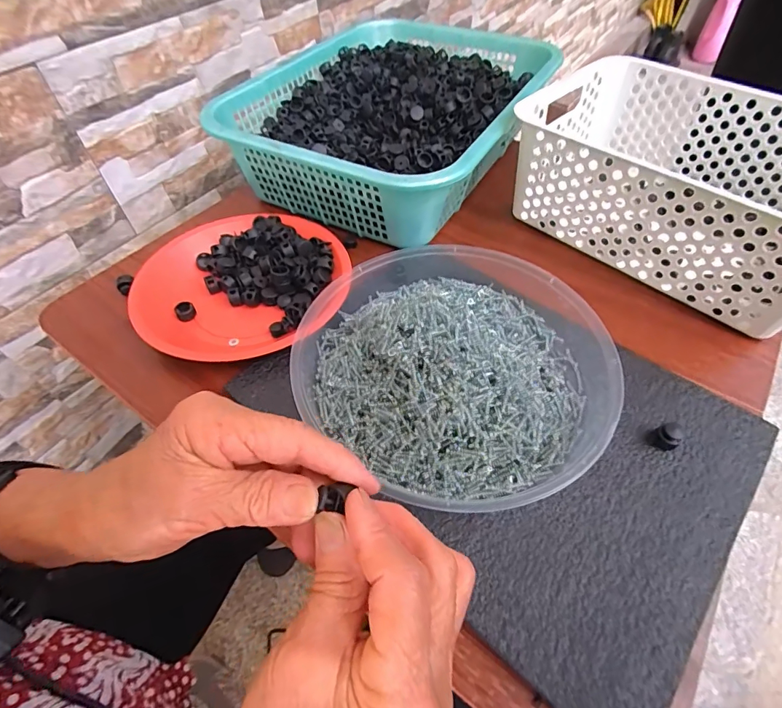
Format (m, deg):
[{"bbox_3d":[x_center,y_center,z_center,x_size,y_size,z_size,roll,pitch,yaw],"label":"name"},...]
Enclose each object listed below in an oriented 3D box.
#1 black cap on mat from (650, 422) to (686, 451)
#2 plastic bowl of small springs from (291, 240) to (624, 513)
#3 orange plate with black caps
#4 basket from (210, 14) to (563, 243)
[{"bbox_3d":[0.194,0.057,0.303,0.015,0.016,0.016,-1,53,1],"label":"black cap on mat"},{"bbox_3d":[0.047,-0.003,0.333,0.233,0.050,0.222,-1,53,1],"label":"plastic bowl of small springs"},{"bbox_3d":[-0.140,-0.071,0.414,0.169,0.033,0.180,-1,53,1],"label":"orange plate with black caps"},{"bbox_3d":[0.011,-0.291,0.529,0.293,0.092,0.396,23,57,18],"label":"basket"}]

